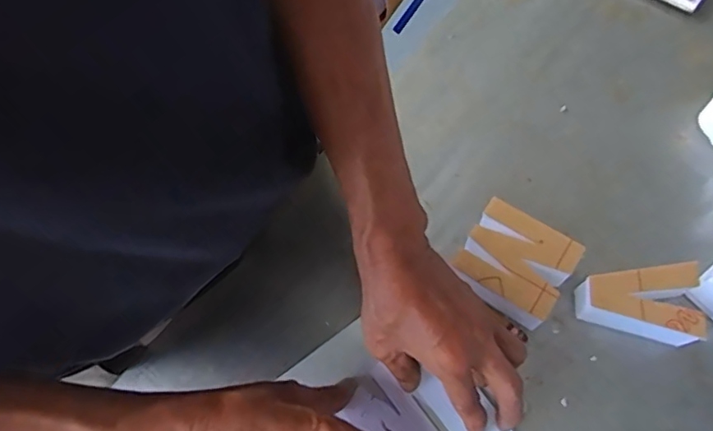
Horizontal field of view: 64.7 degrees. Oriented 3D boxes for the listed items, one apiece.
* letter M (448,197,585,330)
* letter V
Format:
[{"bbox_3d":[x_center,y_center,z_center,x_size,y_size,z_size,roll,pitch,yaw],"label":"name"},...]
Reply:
[{"bbox_3d":[0.127,0.041,0.463,0.081,0.046,0.072,32,73,14],"label":"letter M"},{"bbox_3d":[0.220,0.071,0.446,0.088,0.047,0.058,1,69,3],"label":"letter V"}]

